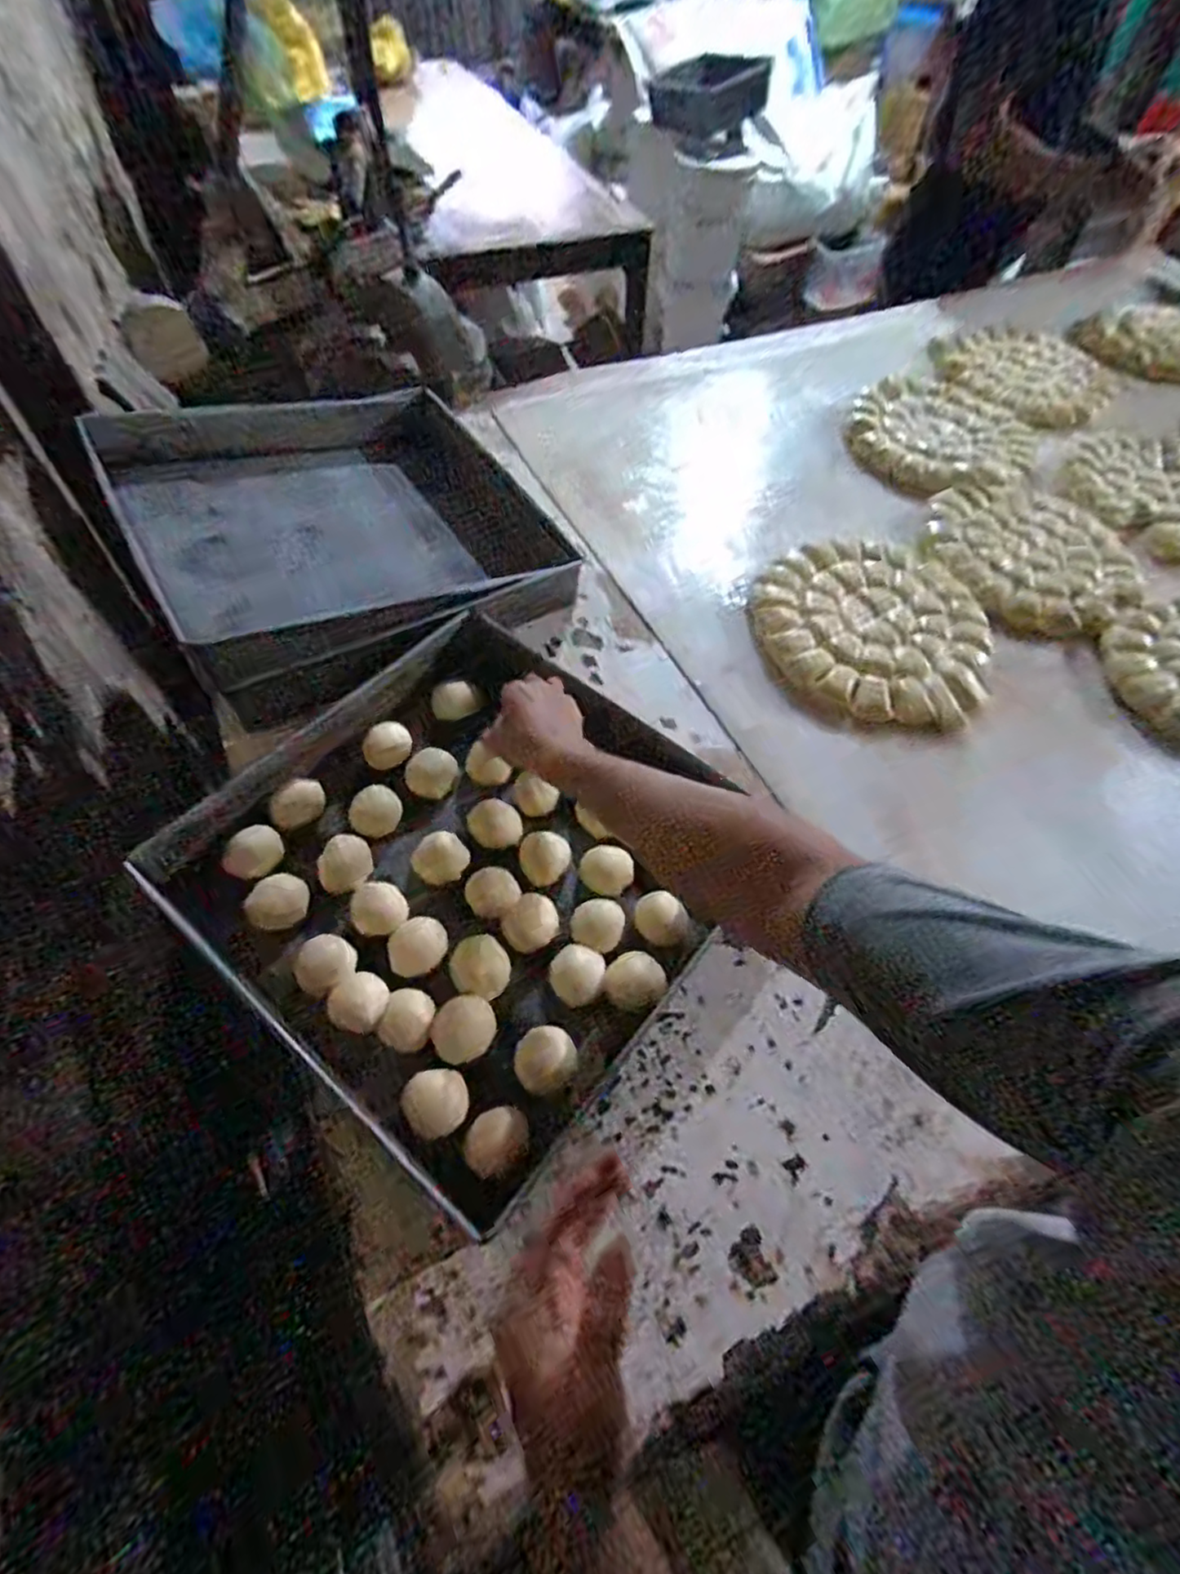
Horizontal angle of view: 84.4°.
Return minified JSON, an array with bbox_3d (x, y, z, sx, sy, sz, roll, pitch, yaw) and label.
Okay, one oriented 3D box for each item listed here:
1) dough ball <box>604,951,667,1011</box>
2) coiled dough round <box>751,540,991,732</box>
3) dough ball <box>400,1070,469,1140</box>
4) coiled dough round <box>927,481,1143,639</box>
[{"bbox_3d":[0.039,0.164,0.547,0.047,0.028,0.051,1,62,-1],"label":"dough ball"},{"bbox_3d":[0.340,-0.200,0.793,0.271,0.028,0.278,1,62,-1],"label":"coiled dough round"},{"bbox_3d":[-0.117,0.239,0.491,0.048,0.035,0.045,1,62,-1],"label":"dough ball"},{"bbox_3d":[0.598,-0.320,0.874,0.257,0.029,0.278,-17,64,-10],"label":"coiled dough round"}]

